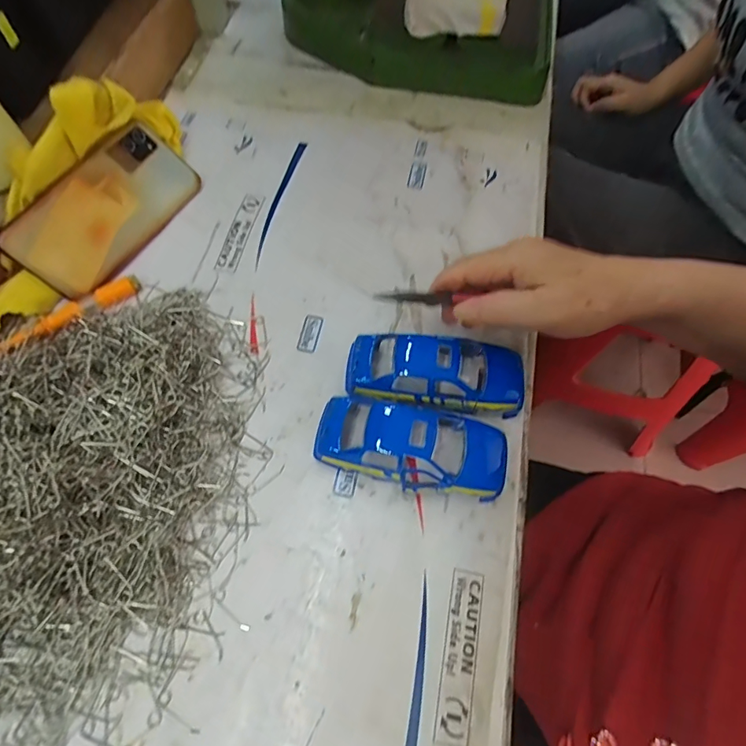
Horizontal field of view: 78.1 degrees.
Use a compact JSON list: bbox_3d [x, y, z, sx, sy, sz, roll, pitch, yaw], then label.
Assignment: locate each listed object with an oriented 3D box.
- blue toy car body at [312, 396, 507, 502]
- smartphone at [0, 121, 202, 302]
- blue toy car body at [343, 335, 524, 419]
[{"bbox_3d":[0.027,0.050,0.312,0.125,0.041,0.059,17,64,6],"label":"blue toy car body"},{"bbox_3d":[-0.228,-0.142,0.399,0.075,0.009,0.164,42,67,-25],"label":"smartphone"},{"bbox_3d":[0.047,0.000,0.336,0.128,0.040,0.050,5,64,0],"label":"blue toy car body"}]

